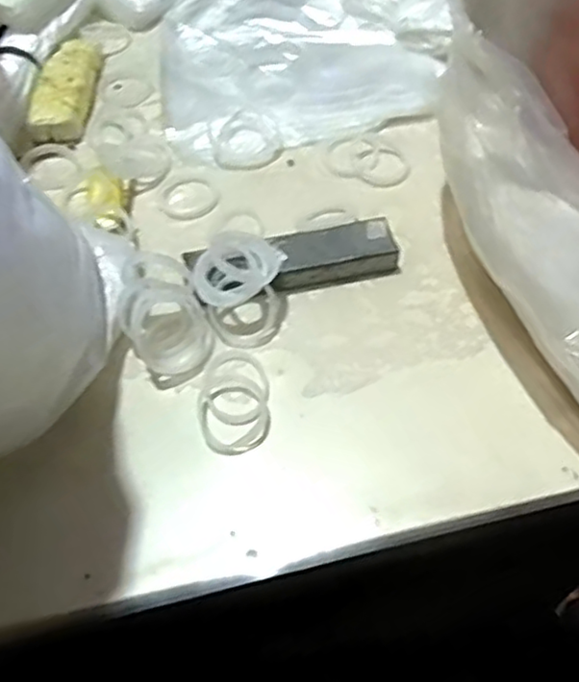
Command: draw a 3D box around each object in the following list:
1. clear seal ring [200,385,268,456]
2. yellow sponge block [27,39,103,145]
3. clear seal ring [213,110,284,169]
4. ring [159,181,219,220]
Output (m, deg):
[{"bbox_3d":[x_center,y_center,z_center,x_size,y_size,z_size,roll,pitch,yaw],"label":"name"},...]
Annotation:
[{"bbox_3d":[-0.046,0.063,0.548,0.057,0.009,0.055,-2,55,3],"label":"clear seal ring"},{"bbox_3d":[-0.259,-0.297,0.791,0.058,0.028,0.157,-1,55,4],"label":"yellow sponge block"},{"bbox_3d":[-0.047,-0.212,0.725,0.071,0.005,0.062,-33,87,-10],"label":"clear seal ring"},{"bbox_3d":[-0.102,-0.145,0.692,0.060,0.004,0.056,-2,55,3],"label":"ring"}]

